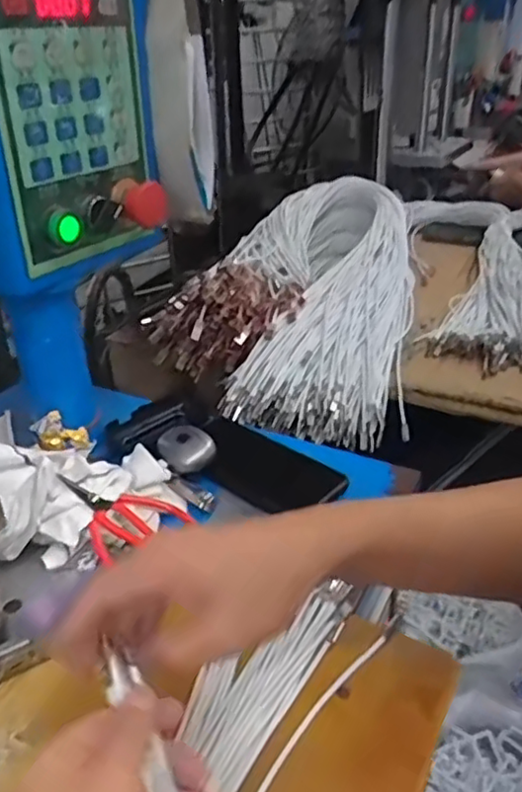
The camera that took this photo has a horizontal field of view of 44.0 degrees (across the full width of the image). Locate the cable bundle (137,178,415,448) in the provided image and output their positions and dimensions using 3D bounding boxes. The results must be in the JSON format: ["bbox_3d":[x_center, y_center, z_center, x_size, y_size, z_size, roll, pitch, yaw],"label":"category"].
[{"bbox_3d":[0.045,-0.159,0.964,0.342,0.195,0.440,4,30,10],"label":"cable bundle"}]

